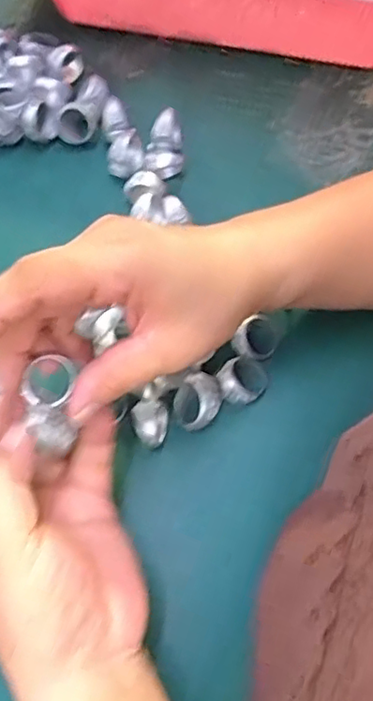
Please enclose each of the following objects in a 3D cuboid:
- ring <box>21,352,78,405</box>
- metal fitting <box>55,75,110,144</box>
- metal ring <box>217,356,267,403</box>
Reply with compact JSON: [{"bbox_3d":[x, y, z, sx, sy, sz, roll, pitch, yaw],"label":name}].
[{"bbox_3d":[-0.058,0.014,0.251,0.019,0.005,0.022,18,71,7],"label":"ring"},{"bbox_3d":[-0.068,-0.165,0.399,0.028,0.017,0.049,17,70,7],"label":"metal fitting"},{"bbox_3d":[0.032,0.016,0.332,0.028,0.012,0.026,0,69,0],"label":"metal ring"}]

